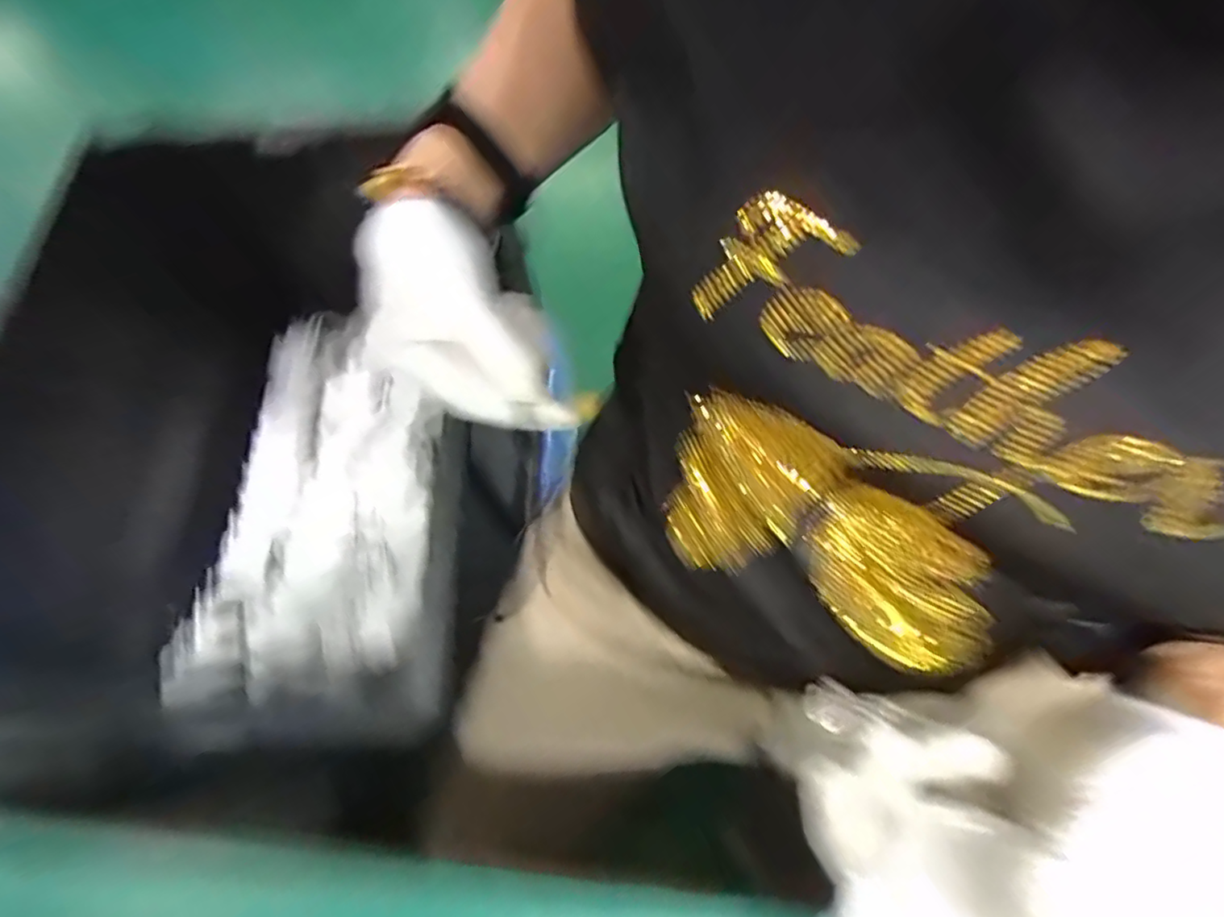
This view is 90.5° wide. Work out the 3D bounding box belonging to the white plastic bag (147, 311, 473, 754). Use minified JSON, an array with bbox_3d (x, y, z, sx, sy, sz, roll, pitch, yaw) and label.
[{"bbox_3d":[-0.325,0.054,0.694,0.311,0.088,0.483,-3,68,1],"label":"white plastic bag"}]

